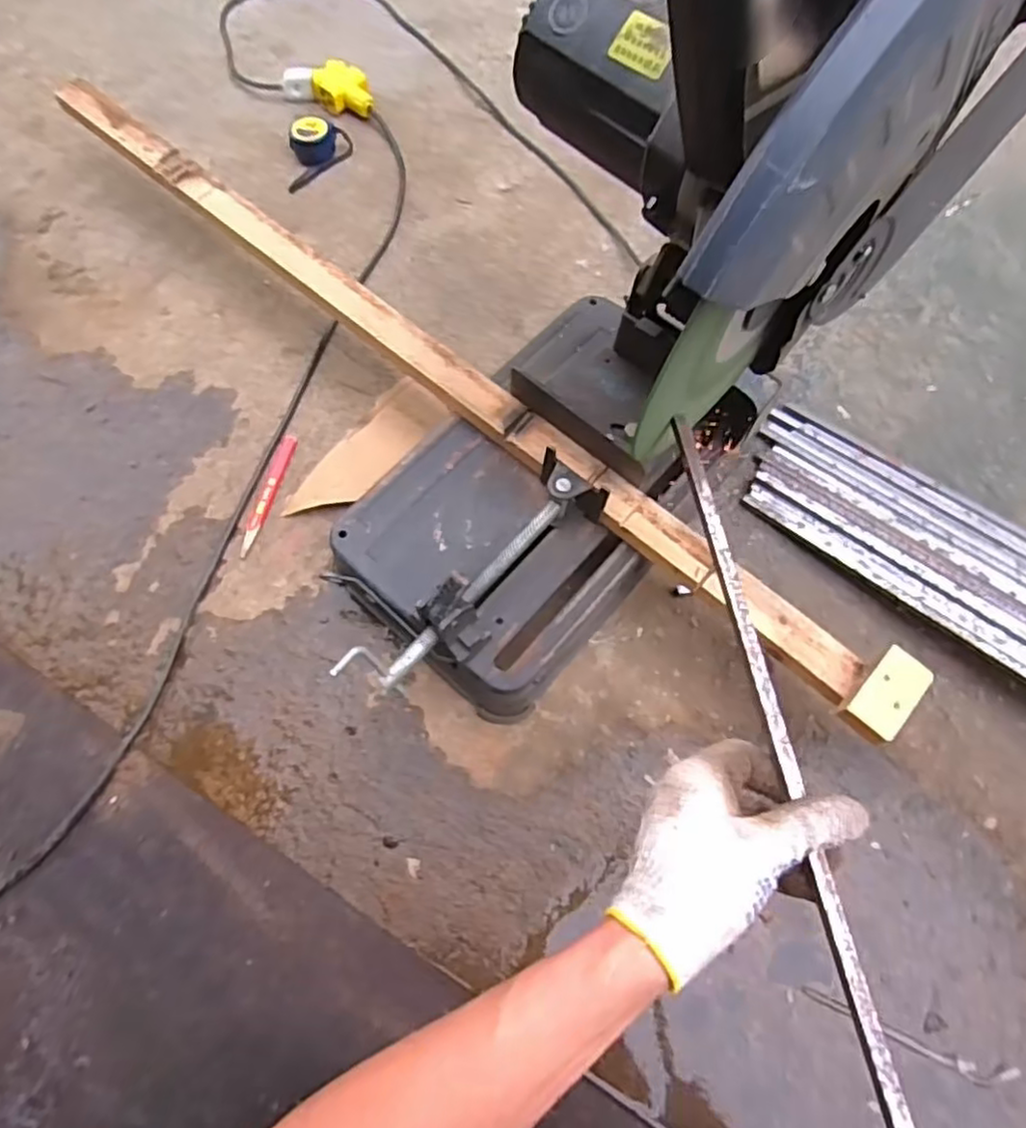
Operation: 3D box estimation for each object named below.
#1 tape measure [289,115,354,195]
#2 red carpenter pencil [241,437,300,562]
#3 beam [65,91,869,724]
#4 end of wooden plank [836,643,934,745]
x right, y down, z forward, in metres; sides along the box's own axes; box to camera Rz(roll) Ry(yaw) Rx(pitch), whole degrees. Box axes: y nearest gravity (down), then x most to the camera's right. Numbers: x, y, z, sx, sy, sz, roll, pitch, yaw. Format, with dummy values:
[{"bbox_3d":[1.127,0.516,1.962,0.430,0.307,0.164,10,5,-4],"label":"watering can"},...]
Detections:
[{"bbox_3d":[-0.272,-0.581,0.943,0.089,0.044,0.104,-7,69,-5],"label":"tape measure"},{"bbox_3d":[-0.274,-0.079,0.757,0.019,0.004,0.155,13,67,3],"label":"red carpenter pencil"},{"bbox_3d":[-0.105,-0.227,0.723,1.100,0.033,0.049,38,71,12],"label":"beam"},{"bbox_3d":[0.324,0.113,0.582,0.042,0.019,0.080,40,71,13],"label":"end of wooden plank"}]

